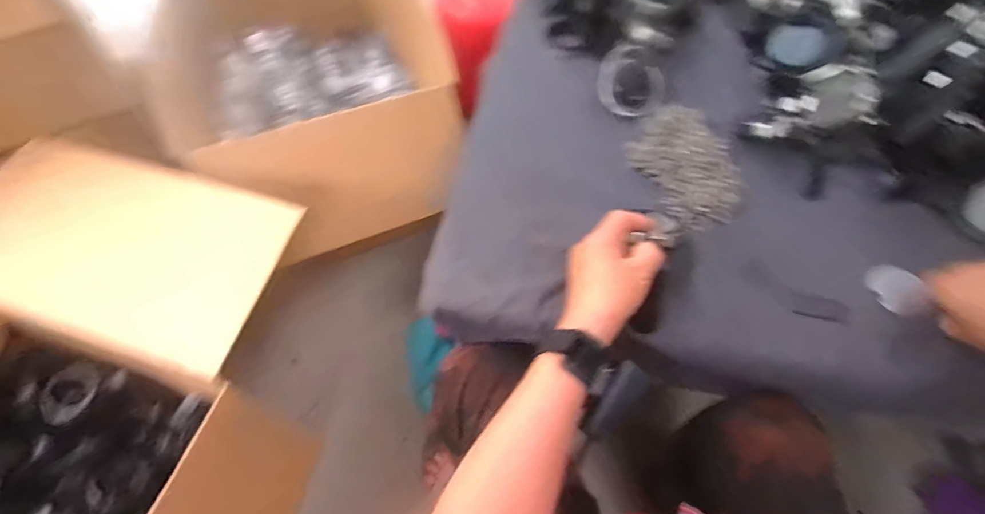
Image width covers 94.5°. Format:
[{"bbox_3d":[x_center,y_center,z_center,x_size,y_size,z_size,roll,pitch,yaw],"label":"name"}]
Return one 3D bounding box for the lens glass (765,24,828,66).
[{"bbox_3d":[0.388,-0.270,0.581,0.016,0.044,0.072,-27,37,-24],"label":"lens glass"}]

